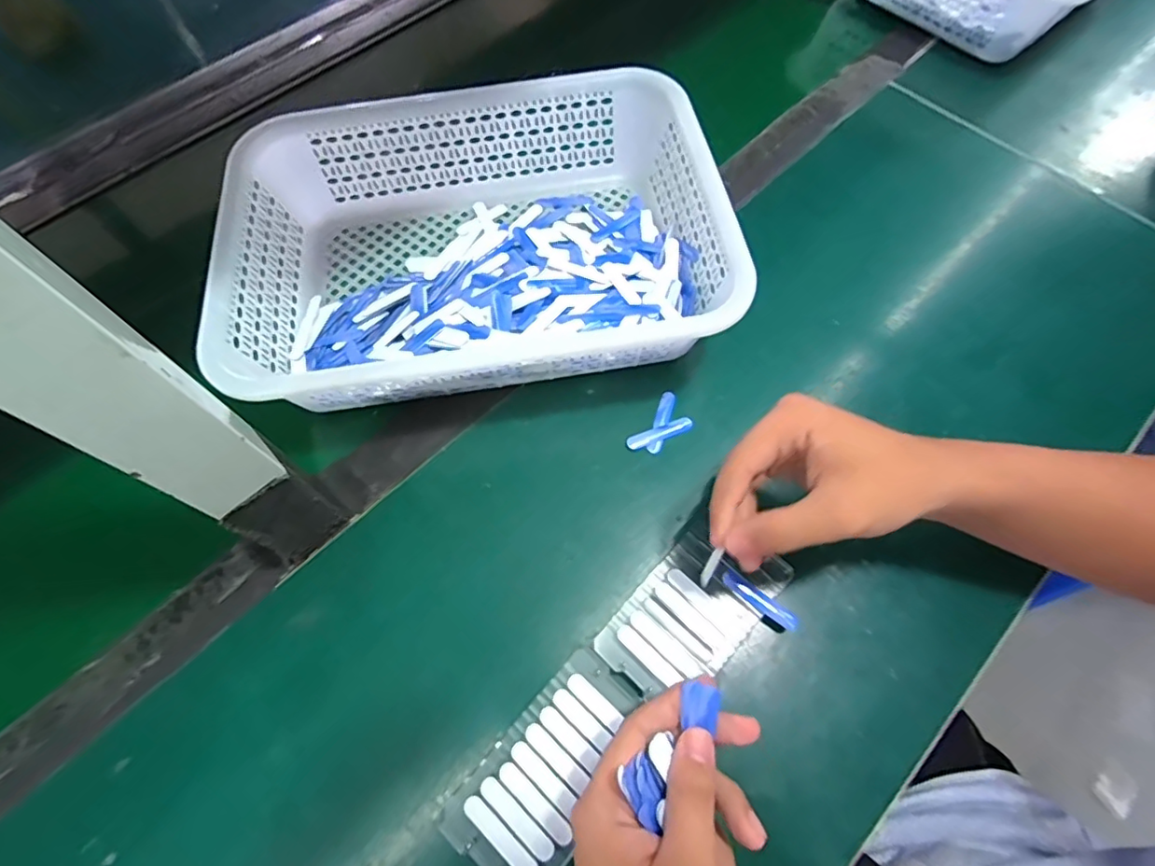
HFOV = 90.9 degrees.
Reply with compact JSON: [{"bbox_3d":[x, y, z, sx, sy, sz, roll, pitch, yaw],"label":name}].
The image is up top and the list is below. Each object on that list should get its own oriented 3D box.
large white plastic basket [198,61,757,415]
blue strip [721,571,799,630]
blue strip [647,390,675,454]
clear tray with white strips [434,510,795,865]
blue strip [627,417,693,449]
[{"bbox_3d":[-0.075,-0.143,0.440,0.353,0.086,0.259,-12,65,-4],"label":"large white plastic basket"},{"bbox_3d":[0.116,0.105,0.359,0.053,0.007,0.011,32,70,15],"label":"blue strip"},{"bbox_3d":[0.062,-0.009,0.419,0.011,0.004,0.052,16,67,9],"label":"blue strip"},{"bbox_3d":[0.028,0.151,0.338,0.068,0.006,0.239,42,72,19],"label":"clear tray with white strips"},{"bbox_3d":[0.060,0.000,0.414,0.050,0.004,0.011,-19,66,-7],"label":"blue strip"}]

